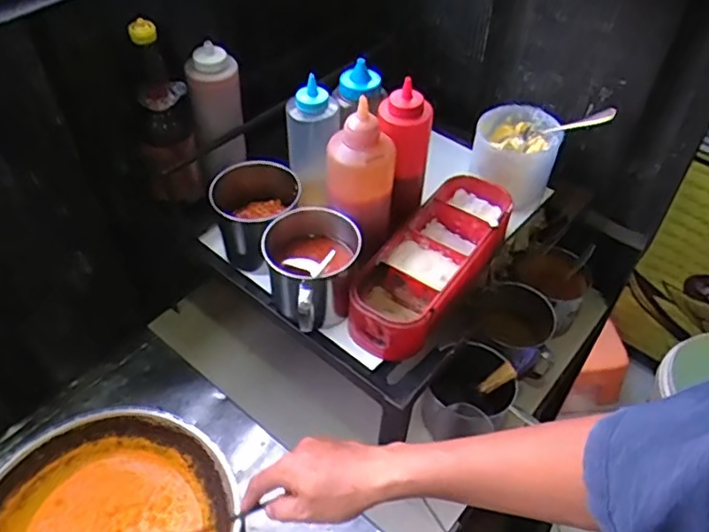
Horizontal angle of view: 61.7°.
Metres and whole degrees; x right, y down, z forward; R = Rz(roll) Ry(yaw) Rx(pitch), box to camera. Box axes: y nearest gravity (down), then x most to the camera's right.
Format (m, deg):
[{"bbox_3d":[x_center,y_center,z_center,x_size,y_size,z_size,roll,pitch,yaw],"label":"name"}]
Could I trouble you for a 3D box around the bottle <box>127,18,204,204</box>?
[{"bbox_3d":[-0.253,-0.192,0.779,0.074,0.256,0.077,-17,51,-16],"label":"bottle"}]

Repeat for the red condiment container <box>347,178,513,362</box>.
[{"bbox_3d":[0.109,-0.003,0.807,0.118,0.071,0.304,28,54,21],"label":"red condiment container"}]

